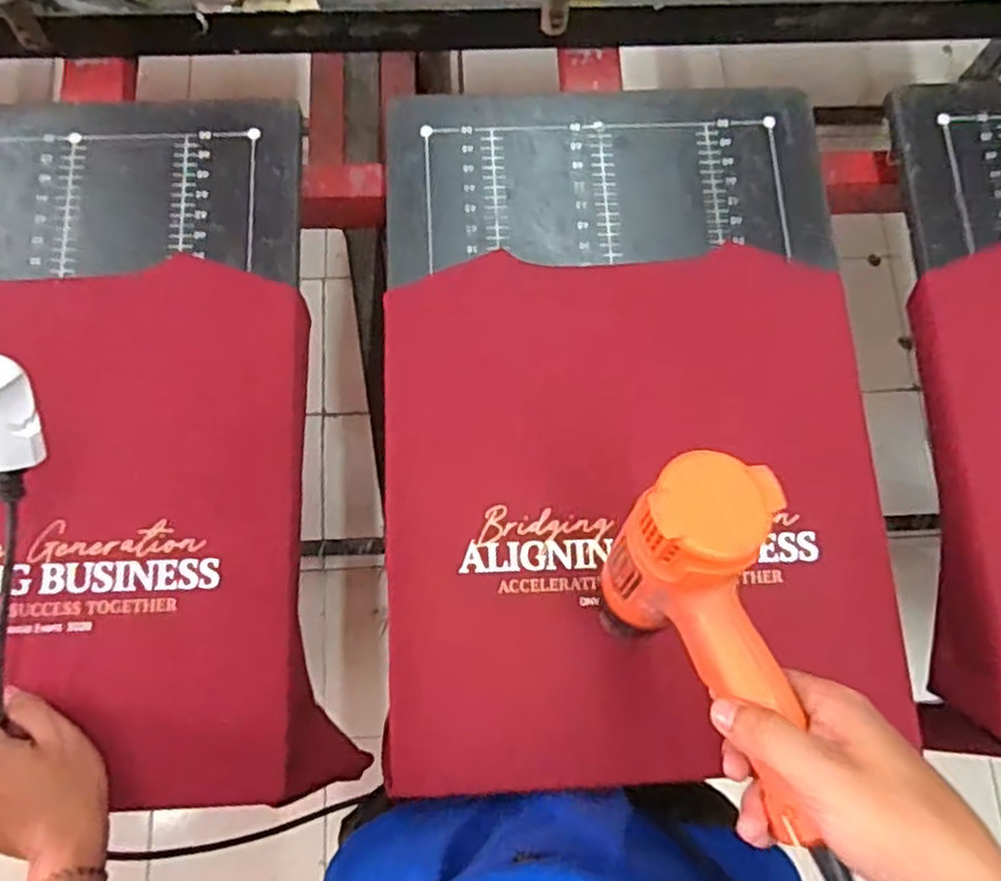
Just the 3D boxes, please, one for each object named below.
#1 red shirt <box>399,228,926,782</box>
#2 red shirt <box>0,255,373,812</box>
[{"bbox_3d":[0.109,0.048,0.602,0.403,0.042,0.421,-2,76,-2],"label":"red shirt"},{"bbox_3d":[-0.364,0.083,0.622,0.408,0.127,0.412,-5,76,-2],"label":"red shirt"}]

